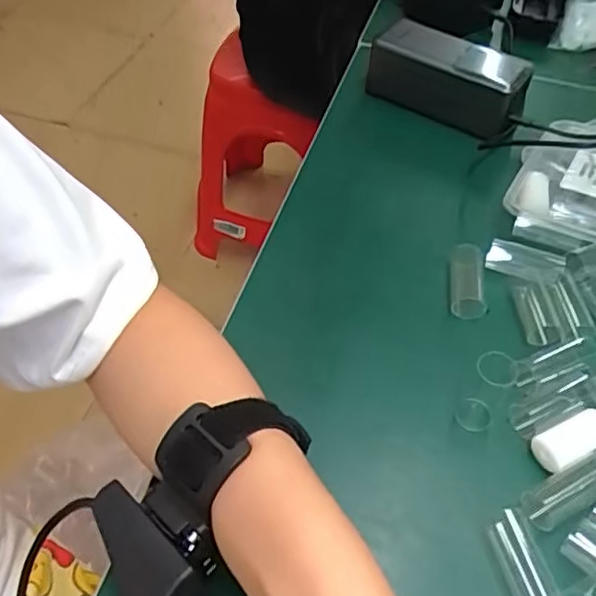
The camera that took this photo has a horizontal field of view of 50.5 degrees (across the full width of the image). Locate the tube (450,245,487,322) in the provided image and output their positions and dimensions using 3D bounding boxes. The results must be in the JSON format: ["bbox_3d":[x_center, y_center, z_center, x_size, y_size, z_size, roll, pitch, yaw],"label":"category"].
[{"bbox_3d":[0.112,-0.012,0.420,0.023,0.019,0.053,8,50,3],"label":"tube"}]

